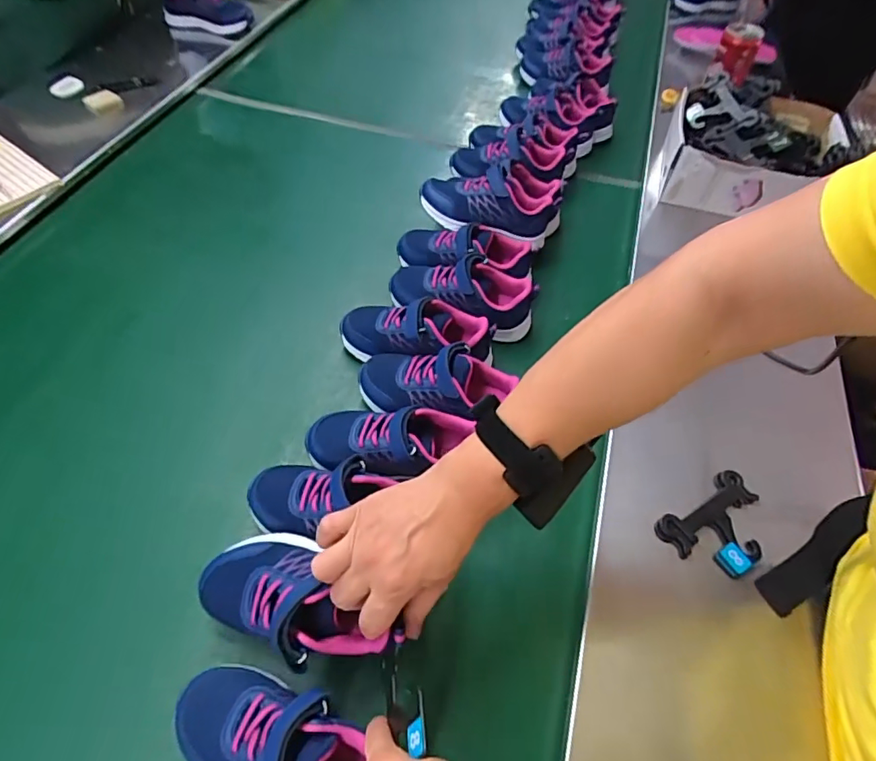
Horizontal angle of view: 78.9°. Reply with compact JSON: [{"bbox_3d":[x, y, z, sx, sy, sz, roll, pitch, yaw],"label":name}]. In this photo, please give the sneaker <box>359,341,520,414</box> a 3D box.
[{"bbox_3d":[-0.004,0.005,0.543,0.156,0.067,0.072,-1,52,12],"label":"sneaker"}]

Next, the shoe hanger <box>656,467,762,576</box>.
[{"bbox_3d":[0.256,0.132,0.480,0.101,0.011,0.072,-27,60,-23],"label":"shoe hanger"}]

